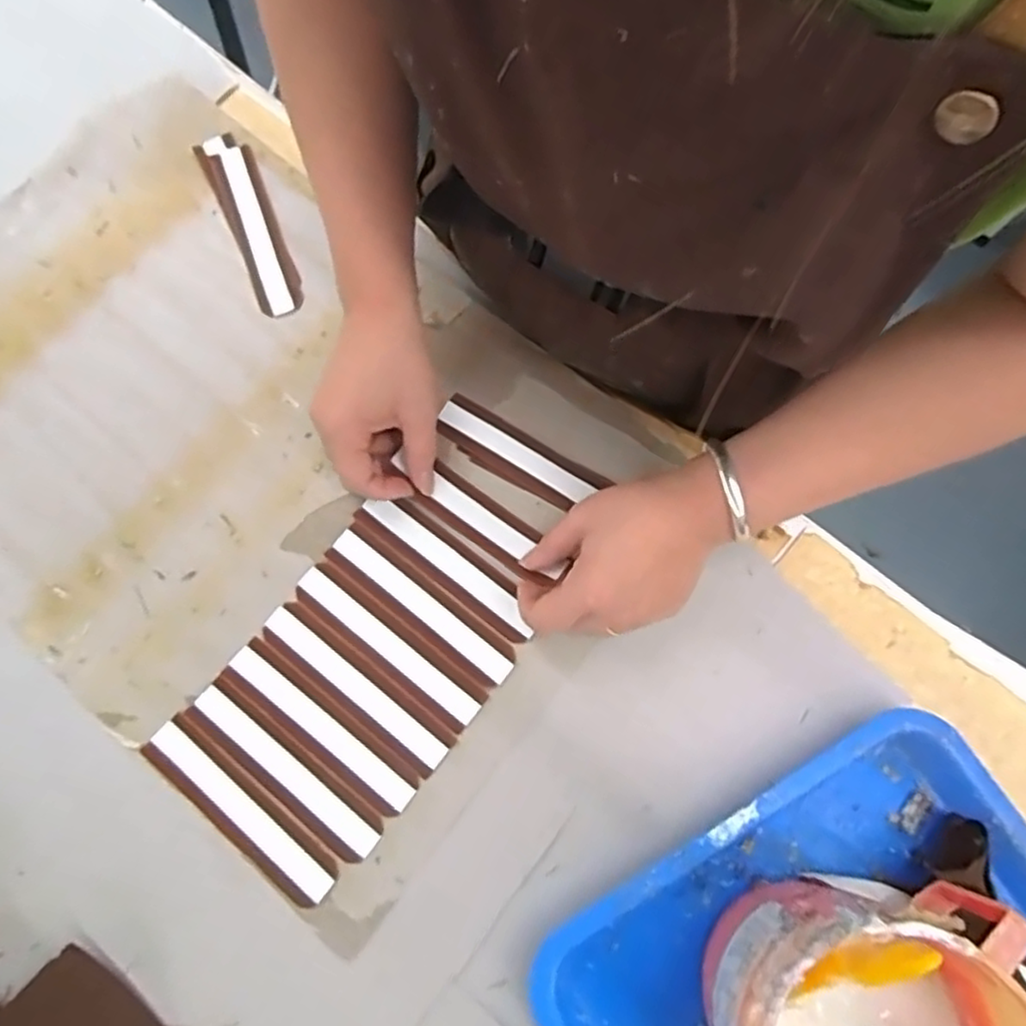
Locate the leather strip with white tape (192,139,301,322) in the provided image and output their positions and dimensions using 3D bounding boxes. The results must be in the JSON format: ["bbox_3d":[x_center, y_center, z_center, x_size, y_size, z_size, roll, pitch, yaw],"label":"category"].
[{"bbox_3d":[-0.192,-0.214,0.510,0.036,0.005,0.153,-25,80,-1],"label":"leather strip with white tape"}]

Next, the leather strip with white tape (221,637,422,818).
[{"bbox_3d":[-0.120,0.133,0.430,0.140,0.008,0.029,37,77,9],"label":"leather strip with white tape"}]

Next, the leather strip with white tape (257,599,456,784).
[{"bbox_3d":[-0.098,0.108,0.431,0.138,0.009,0.031,37,77,9],"label":"leather strip with white tape"}]

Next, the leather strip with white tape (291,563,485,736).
[{"bbox_3d":[-0.078,0.083,0.437,0.137,0.008,0.031,37,78,10],"label":"leather strip with white tape"}]

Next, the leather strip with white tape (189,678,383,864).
[{"bbox_3d":[-0.140,0.157,0.422,0.139,0.007,0.029,37,77,9],"label":"leather strip with white tape"}]

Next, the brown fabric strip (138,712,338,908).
[{"bbox_3d":[-0.164,0.178,0.413,0.139,0.009,0.036,38,84,10],"label":"brown fabric strip"}]

